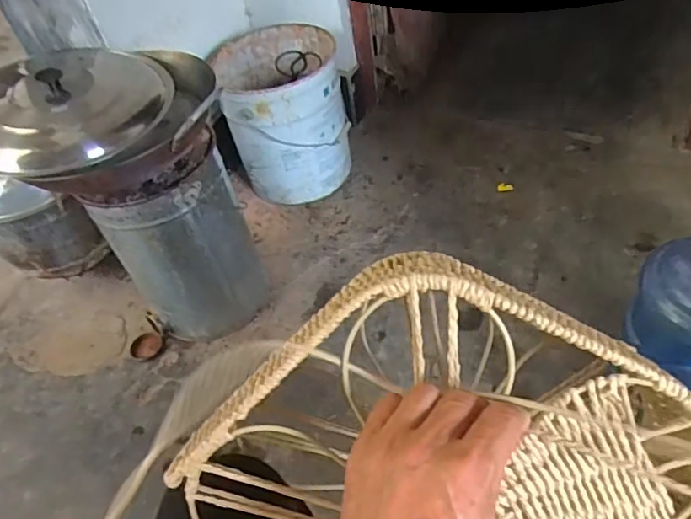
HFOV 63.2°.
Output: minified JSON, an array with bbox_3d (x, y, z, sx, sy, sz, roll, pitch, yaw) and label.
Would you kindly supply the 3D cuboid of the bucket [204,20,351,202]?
[{"bbox_3d":[-0.149,-0.354,1.323,0.256,0.300,0.305,-15,52,-11],"label":"bucket"}]

